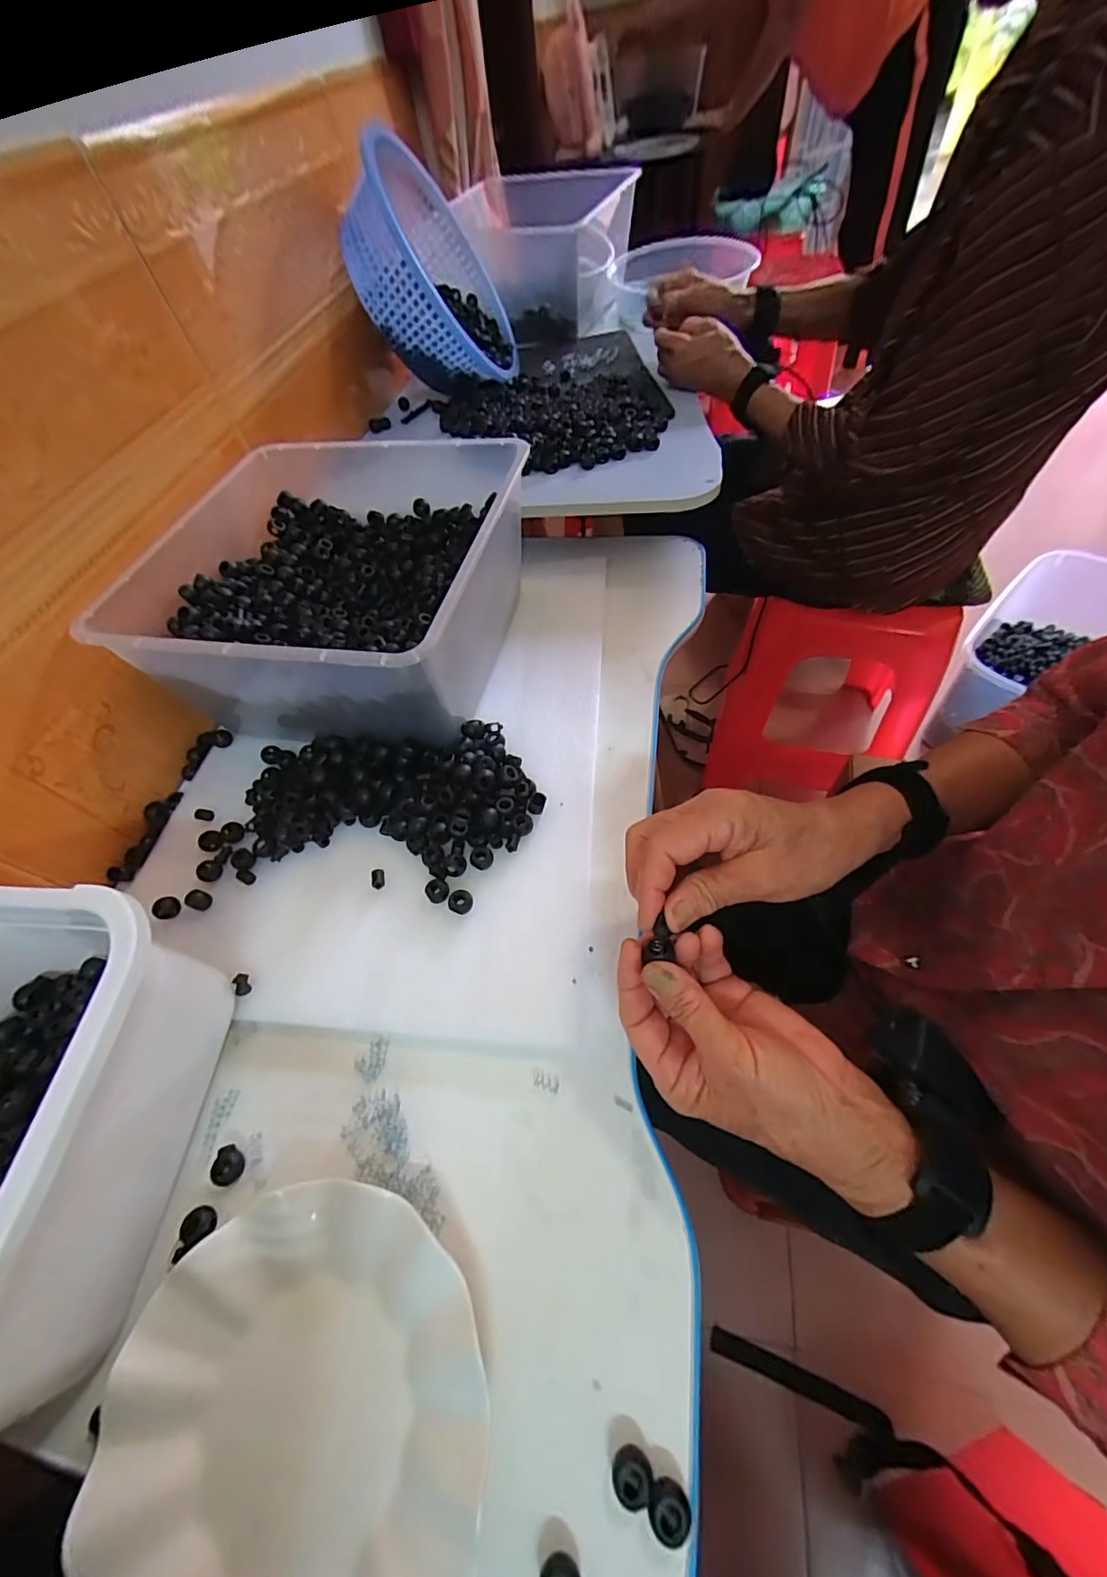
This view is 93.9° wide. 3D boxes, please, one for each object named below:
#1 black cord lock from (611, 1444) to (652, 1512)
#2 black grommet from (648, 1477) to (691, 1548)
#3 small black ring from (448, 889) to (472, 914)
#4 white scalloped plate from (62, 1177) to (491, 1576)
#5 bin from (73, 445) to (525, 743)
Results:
[{"bbox_3d":[0.035,0.307,0.231,0.016,0.013,0.017,-4,56,5],"label":"black cord lock"},{"bbox_3d":[0.050,0.313,0.225,0.018,0.013,0.016,4,57,10],"label":"black grommet"},{"bbox_3d":[-0.068,0.083,0.378,0.018,0.007,0.017,-4,56,5],"label":"small black ring"},{"bbox_3d":[-0.121,0.298,0.246,0.179,0.031,0.171,-4,56,5],"label":"white scalloped plate"},{"bbox_3d":[-0.193,-0.196,0.490,0.305,0.137,0.325,8,59,9],"label":"bin"}]

